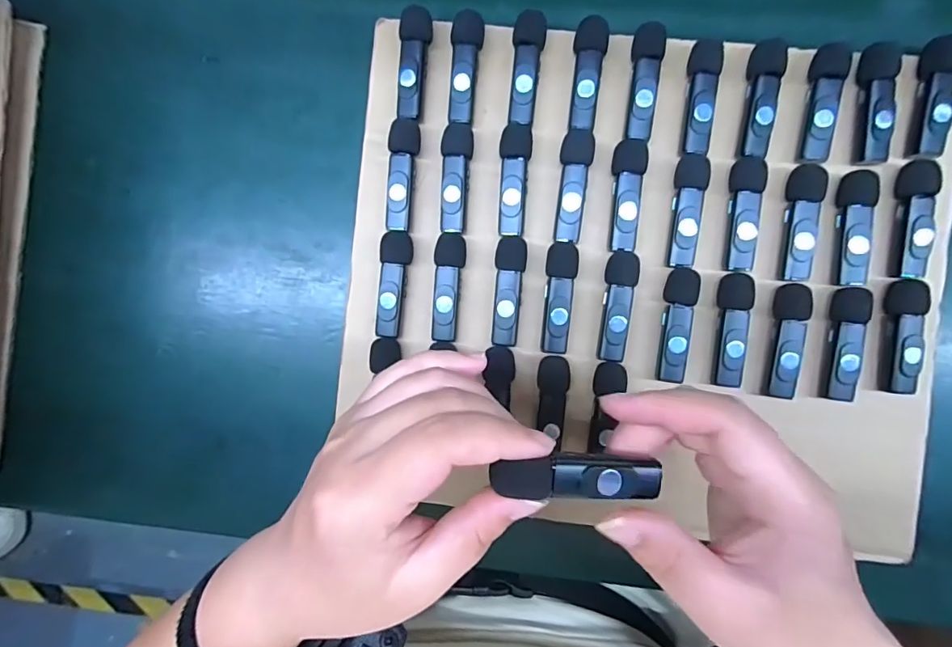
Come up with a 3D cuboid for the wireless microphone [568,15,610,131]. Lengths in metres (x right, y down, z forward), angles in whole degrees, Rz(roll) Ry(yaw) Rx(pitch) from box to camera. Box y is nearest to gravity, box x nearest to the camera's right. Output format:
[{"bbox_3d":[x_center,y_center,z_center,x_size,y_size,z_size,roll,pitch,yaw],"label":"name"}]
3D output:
[{"bbox_3d":[0.065,-0.146,0.283,0.019,0.010,0.062,9,91,4],"label":"wireless microphone"}]

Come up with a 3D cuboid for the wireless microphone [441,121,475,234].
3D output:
[{"bbox_3d":[-0.013,-0.088,0.291,0.018,0.015,0.065,6,90,4],"label":"wireless microphone"}]

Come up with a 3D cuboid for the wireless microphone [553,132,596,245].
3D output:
[{"bbox_3d":[0.057,-0.081,0.288,0.019,0.013,0.066,10,91,4],"label":"wireless microphone"}]

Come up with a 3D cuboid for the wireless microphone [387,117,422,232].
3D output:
[{"bbox_3d":[-0.045,-0.089,0.293,0.017,0.014,0.065,6,90,4],"label":"wireless microphone"}]

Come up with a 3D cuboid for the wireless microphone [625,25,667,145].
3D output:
[{"bbox_3d":[0.098,-0.140,0.283,0.017,0.017,0.063,6,90,4],"label":"wireless microphone"}]

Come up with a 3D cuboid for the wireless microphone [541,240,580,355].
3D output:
[{"bbox_3d":[0.049,-0.016,0.289,0.018,0.015,0.066,7,90,4],"label":"wireless microphone"}]

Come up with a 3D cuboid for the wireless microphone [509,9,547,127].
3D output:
[{"bbox_3d":[0.029,-0.150,0.284,0.018,0.011,0.062,8,90,4],"label":"wireless microphone"}]

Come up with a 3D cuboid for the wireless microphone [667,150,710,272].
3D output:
[{"bbox_3d":[0.123,-0.066,0.283,0.018,0.019,0.064,9,91,4],"label":"wireless microphone"}]

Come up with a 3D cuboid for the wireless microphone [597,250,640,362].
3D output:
[{"bbox_3d":[0.084,-0.010,0.287,0.018,0.015,0.064,7,90,4],"label":"wireless microphone"}]

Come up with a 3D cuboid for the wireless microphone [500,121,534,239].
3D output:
[{"bbox_3d":[0.022,-0.086,0.287,0.018,0.012,0.066,6,90,4],"label":"wireless microphone"}]

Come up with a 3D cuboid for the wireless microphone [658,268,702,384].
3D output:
[{"bbox_3d":[0.118,0.001,0.285,0.017,0.016,0.066,7,90,4],"label":"wireless microphone"}]

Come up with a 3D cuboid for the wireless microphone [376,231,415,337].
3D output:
[{"bbox_3d":[-0.050,-0.024,0.294,0.018,0.015,0.064,5,90,4],"label":"wireless microphone"}]

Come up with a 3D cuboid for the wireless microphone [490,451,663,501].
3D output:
[{"bbox_3d":[0.038,0.056,0.178,0.066,0.007,0.015,3,90,-11],"label":"wireless microphone"}]

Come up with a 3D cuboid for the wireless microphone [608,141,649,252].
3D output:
[{"bbox_3d":[0.090,-0.075,0.285,0.019,0.017,0.065,3,90,4],"label":"wireless microphone"}]

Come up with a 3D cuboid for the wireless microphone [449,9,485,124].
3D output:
[{"bbox_3d":[-0.006,-0.152,0.291,0.017,0.018,0.063,5,90,4],"label":"wireless microphone"}]

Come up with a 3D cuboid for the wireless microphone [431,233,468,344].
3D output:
[{"bbox_3d":[-0.017,-0.022,0.293,0.018,0.014,0.064,7,90,4],"label":"wireless microphone"}]

